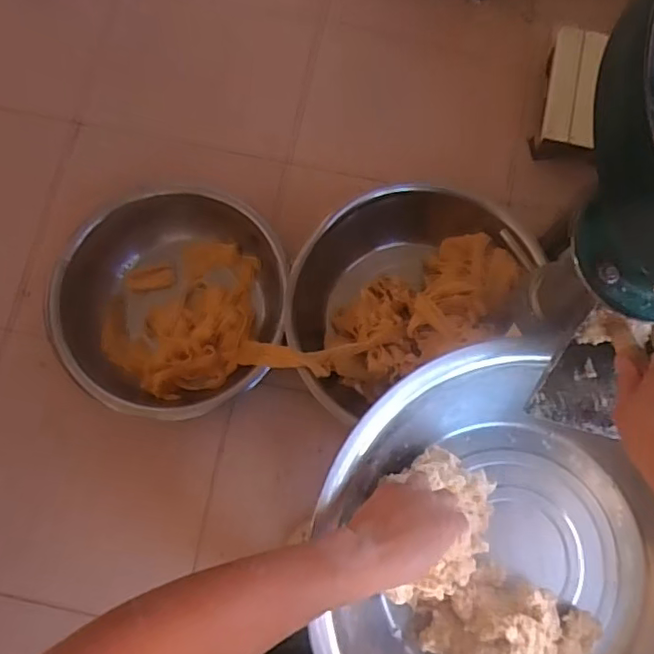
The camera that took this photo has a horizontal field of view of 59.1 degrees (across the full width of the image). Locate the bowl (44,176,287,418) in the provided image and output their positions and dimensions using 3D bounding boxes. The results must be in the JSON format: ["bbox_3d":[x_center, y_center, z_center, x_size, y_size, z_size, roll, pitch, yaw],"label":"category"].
[{"bbox_3d":[-0.355,-0.053,1.376,0.511,0.226,0.500,0,78,0],"label":"bowl"}]

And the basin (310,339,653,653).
[{"bbox_3d":[0.193,0.255,0.605,0.414,0.191,0.397,20,79,4],"label":"basin"}]

